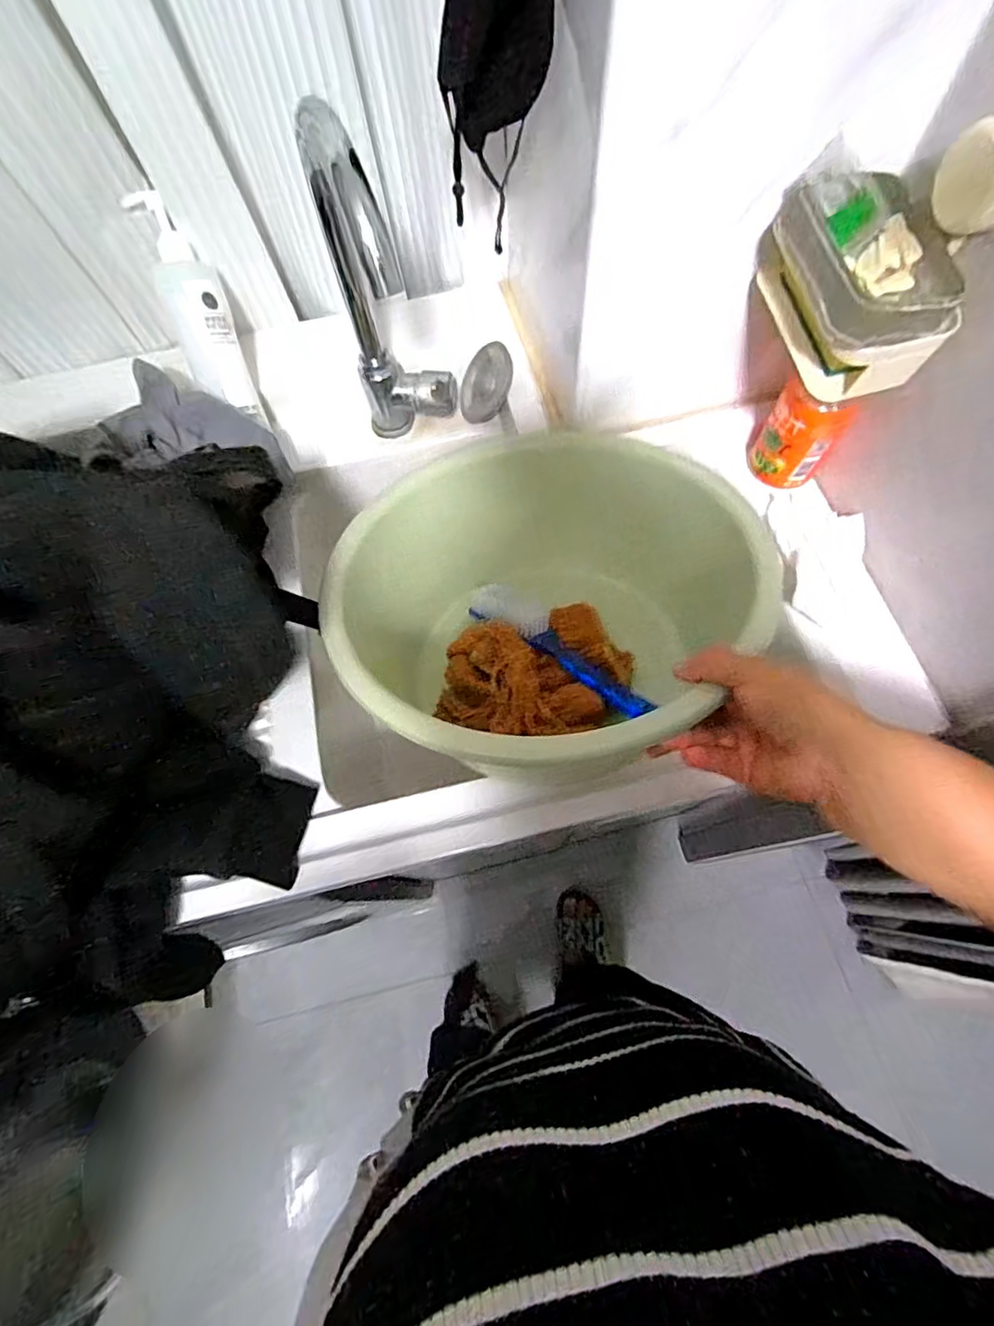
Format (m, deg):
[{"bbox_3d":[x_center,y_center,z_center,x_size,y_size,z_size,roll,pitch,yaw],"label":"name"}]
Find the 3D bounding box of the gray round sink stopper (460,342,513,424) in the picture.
[{"bbox_3d":[-0.012,-0.311,0.641,0.067,0.022,0.074,-1,99,37],"label":"gray round sink stopper"}]

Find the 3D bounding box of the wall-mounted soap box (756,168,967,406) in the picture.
[{"bbox_3d":[0.257,-0.271,0.414,0.091,0.085,0.136,-16,68,-3],"label":"wall-mounted soap box"}]

